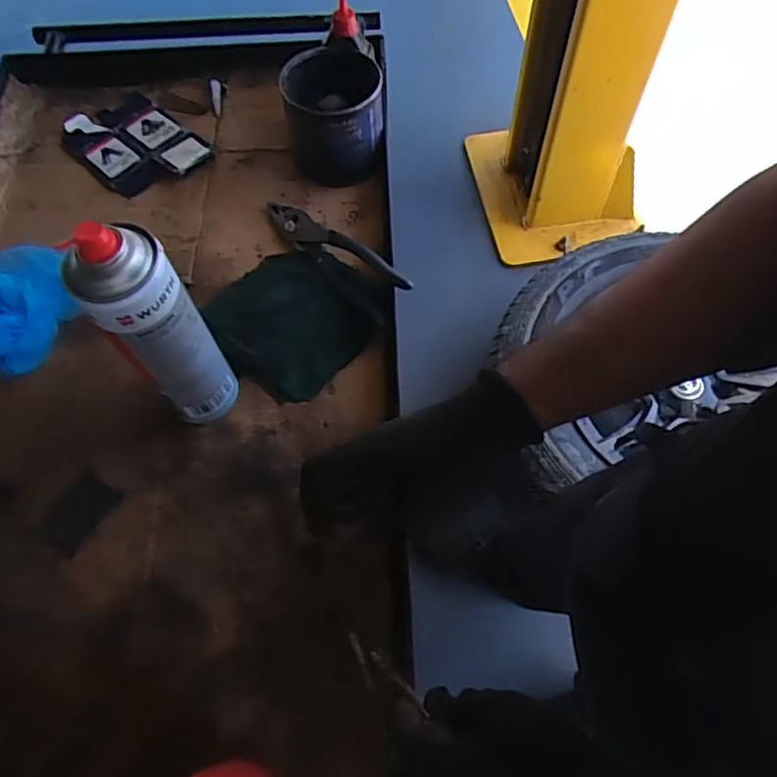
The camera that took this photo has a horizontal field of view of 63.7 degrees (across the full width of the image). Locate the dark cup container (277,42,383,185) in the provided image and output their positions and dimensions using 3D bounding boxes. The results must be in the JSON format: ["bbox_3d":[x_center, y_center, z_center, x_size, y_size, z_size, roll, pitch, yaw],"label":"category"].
[{"bbox_3d":[-0.057,-0.288,0.655,0.096,0.108,0.099,-5,63,-1],"label":"dark cup container"}]

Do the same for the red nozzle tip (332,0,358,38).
[{"bbox_3d":[-0.044,-0.376,0.629,0.025,0.035,0.018,-5,63,-1],"label":"red nozzle tip"}]

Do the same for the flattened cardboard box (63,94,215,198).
[{"bbox_3d":[-0.291,-0.280,0.712,0.163,0.014,0.111,39,70,19],"label":"flattened cardboard box"}]

